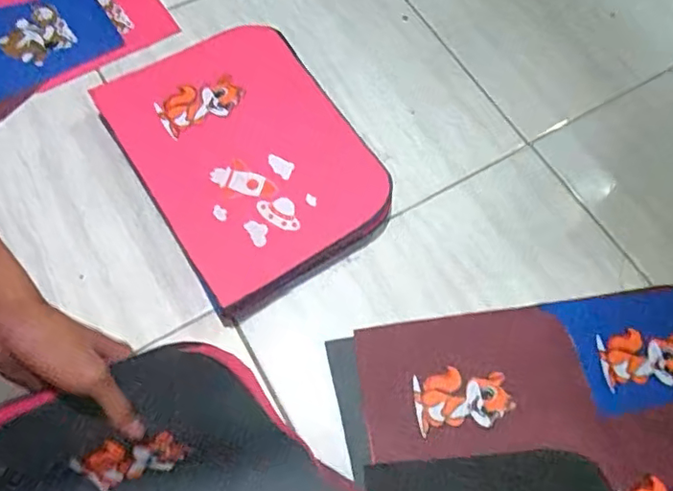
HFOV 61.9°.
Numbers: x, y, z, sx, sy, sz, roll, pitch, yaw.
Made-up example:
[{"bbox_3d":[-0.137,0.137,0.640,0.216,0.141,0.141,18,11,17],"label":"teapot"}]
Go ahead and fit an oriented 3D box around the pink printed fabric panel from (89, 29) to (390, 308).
[{"bbox_3d":[-0.102,-0.119,0.615,0.227,0.026,0.323,-30,65,-17],"label":"pink printed fabric panel"}]

